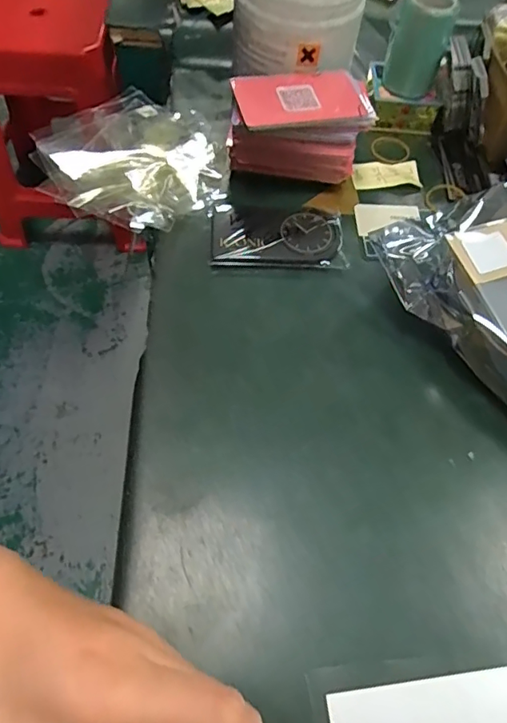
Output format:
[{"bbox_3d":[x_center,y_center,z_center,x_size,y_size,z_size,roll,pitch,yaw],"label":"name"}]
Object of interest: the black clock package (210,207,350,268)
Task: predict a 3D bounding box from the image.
[{"bbox_3d":[0.017,-0.087,0.359,0.089,0.009,0.052,1,59,-3],"label":"black clock package"}]

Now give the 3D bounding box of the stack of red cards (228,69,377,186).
[{"bbox_3d":[0.033,-0.172,0.383,0.100,0.058,0.063,-3,59,-6],"label":"stack of red cards"}]

